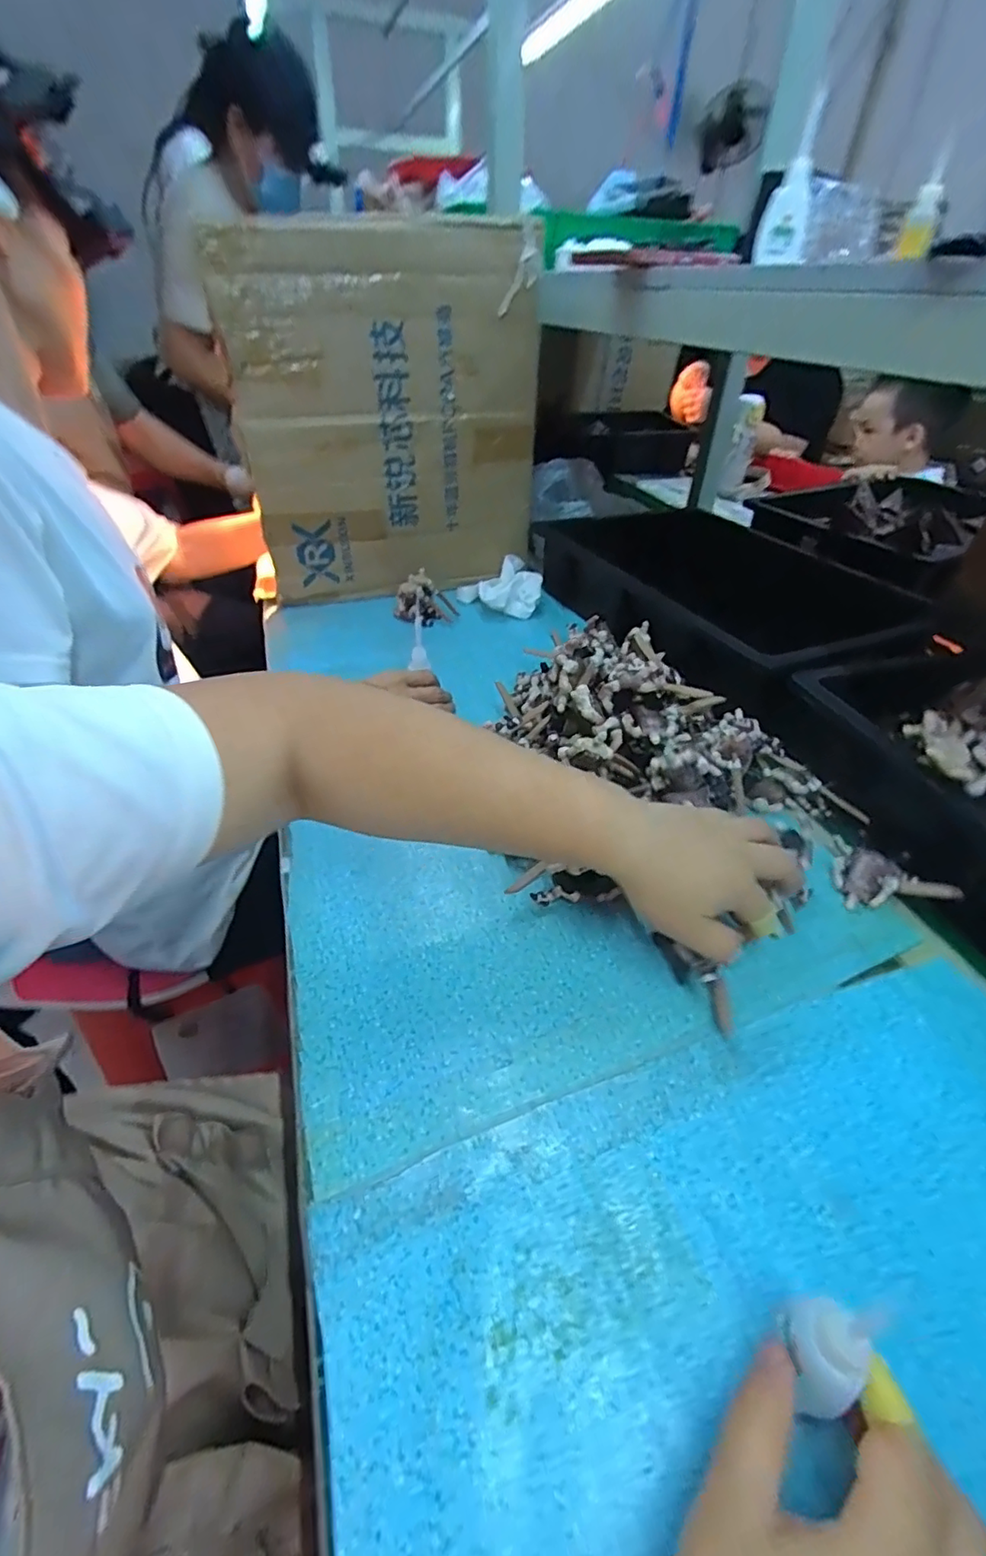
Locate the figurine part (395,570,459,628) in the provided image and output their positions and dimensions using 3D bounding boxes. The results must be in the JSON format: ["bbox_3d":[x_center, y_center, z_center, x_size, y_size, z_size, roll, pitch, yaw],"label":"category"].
[{"bbox_3d":[-0.092,-0.244,0.783,0.082,0.055,0.049,2,41,0],"label":"figurine part"}]

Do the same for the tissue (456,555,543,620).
[{"bbox_3d":[0.017,-0.274,0.821,0.116,0.041,0.119,-17,44,-21],"label":"tissue"}]

